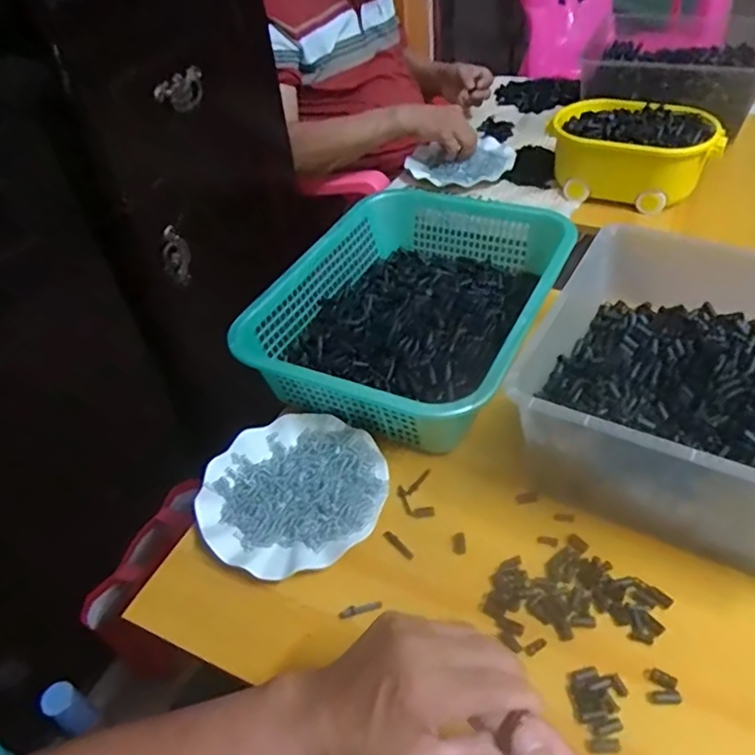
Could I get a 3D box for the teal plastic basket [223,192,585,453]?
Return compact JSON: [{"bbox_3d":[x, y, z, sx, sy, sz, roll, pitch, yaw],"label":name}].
[{"bbox_3d":[0.047,-0.087,0.746,0.288,0.097,0.373,16,48,23],"label":"teal plastic basket"}]

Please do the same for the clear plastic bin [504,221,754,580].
[{"bbox_3d":[0.314,0.008,0.580,0.297,0.140,0.315,19,49,25],"label":"clear plastic bin"}]

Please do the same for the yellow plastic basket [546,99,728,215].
[{"bbox_3d":[0.406,-0.362,0.979,0.248,0.099,0.169,19,49,25],"label":"yellow plastic basket"}]

